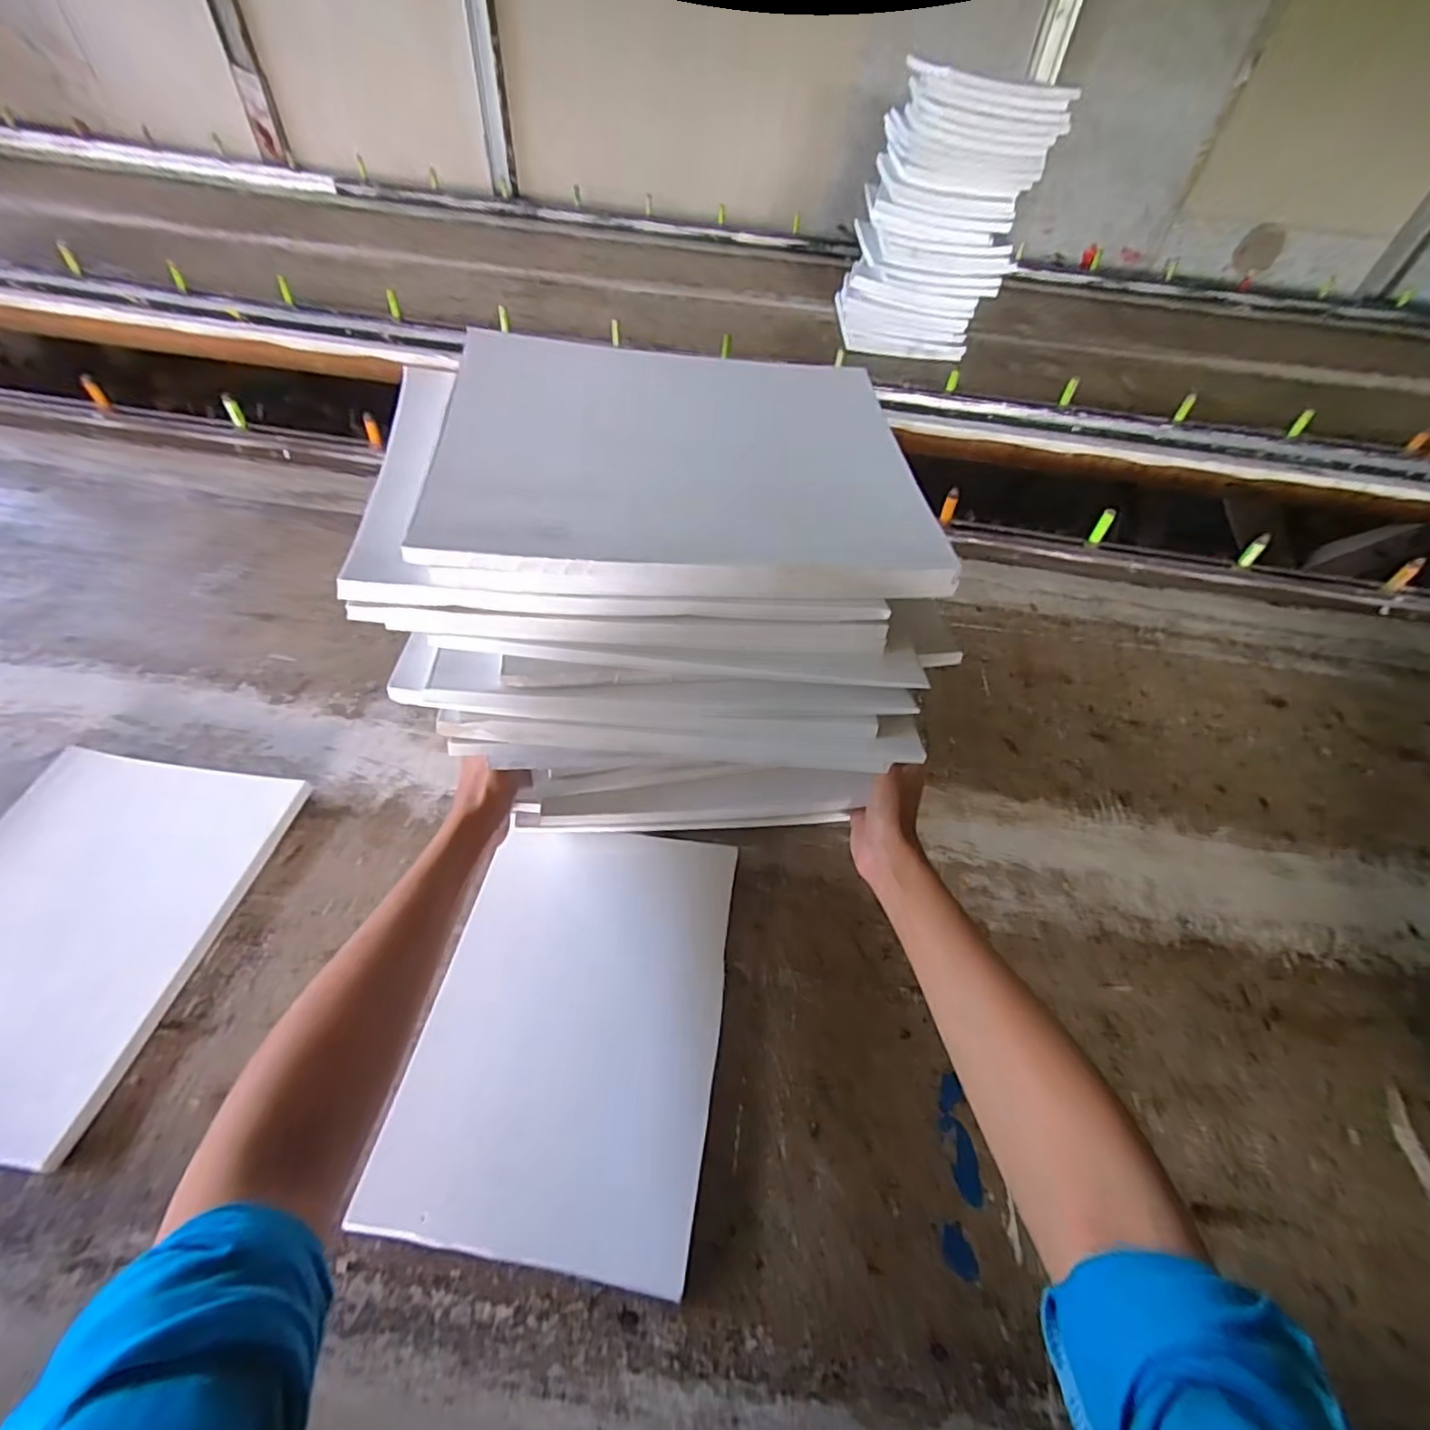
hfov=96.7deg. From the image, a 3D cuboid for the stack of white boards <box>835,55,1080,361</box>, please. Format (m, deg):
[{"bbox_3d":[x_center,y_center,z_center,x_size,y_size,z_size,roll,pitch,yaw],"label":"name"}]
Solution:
[{"bbox_3d":[0.392,-0.869,1.129,0.280,0.372,0.241,10,51,3],"label":"stack of white boards"}]

